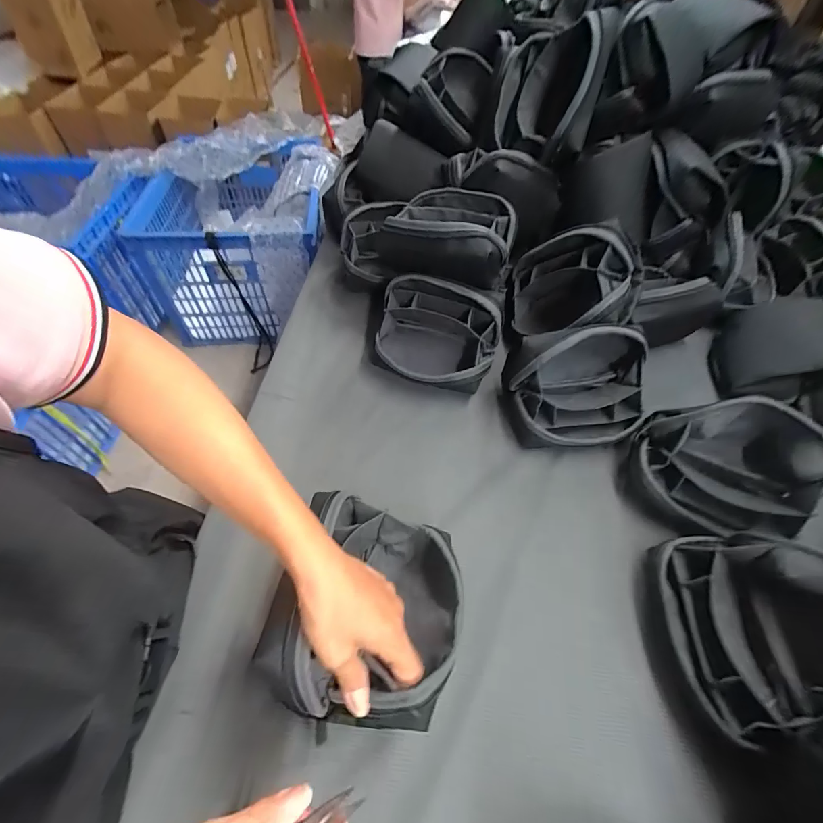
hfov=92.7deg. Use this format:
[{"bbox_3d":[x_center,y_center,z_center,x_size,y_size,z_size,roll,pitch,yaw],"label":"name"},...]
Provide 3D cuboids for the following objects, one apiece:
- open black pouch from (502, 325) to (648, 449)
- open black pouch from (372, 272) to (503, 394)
[{"bbox_3d":[0.212,-0.031,0.480,0.165,0.126,0.120,-8,54,-9],"label":"open black pouch"},{"bbox_3d":[0.032,-0.098,0.535,0.165,0.109,0.124,13,54,6],"label":"open black pouch"}]

